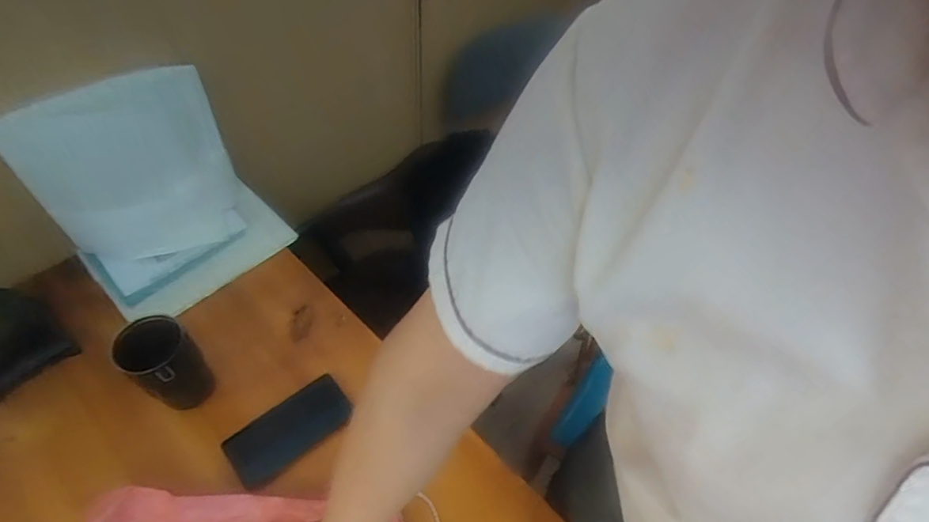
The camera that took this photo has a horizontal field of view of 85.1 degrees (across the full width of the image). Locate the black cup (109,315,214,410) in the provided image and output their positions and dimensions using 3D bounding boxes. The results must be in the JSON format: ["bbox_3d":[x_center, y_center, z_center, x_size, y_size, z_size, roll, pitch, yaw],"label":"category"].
[{"bbox_3d":[-0.382,0.139,0.659,0.074,0.148,0.079,2,54,-3],"label":"black cup"}]

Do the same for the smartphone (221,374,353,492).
[{"bbox_3d":[-0.240,0.231,0.698,0.163,0.017,0.078,-32,62,-25],"label":"smartphone"}]

